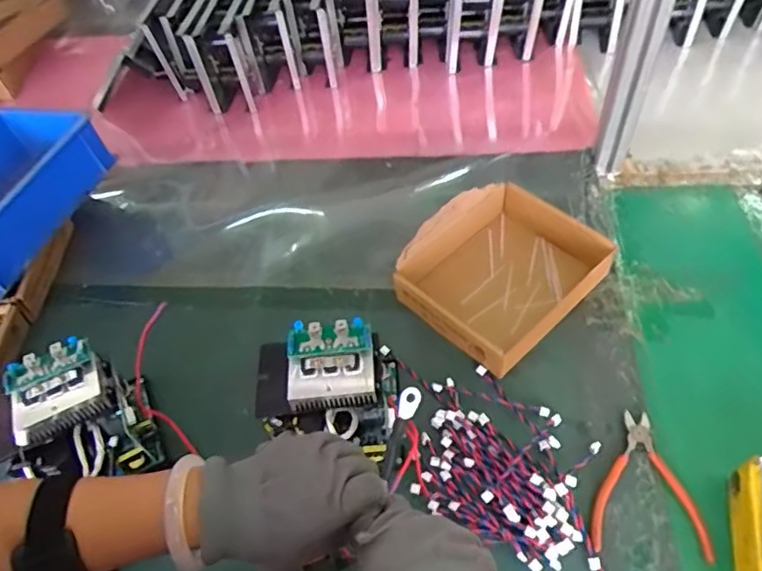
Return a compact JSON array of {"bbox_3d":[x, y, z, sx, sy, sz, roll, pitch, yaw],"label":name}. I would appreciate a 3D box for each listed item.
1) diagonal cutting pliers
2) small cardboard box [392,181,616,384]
[{"bbox_3d":[0.262,0.193,0.587,0.110,0.007,0.142,3,51,8],"label":"diagonal cutting pliers"},{"bbox_3d":[0.148,-0.021,0.716,0.225,0.075,0.180,-38,57,-23],"label":"small cardboard box"}]

